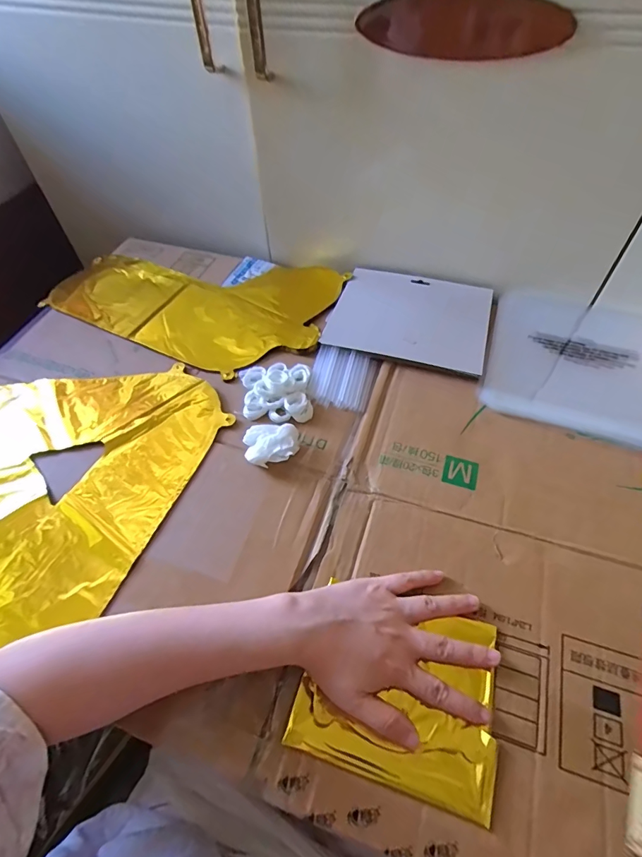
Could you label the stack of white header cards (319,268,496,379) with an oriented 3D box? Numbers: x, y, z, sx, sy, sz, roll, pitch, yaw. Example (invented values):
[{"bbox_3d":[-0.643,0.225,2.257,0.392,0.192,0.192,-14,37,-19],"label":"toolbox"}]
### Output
[{"bbox_3d":[0.114,-0.142,0.549,0.192,0.015,0.155,14,56,11],"label":"stack of white header cards"}]

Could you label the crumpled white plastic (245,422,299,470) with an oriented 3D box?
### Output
[{"bbox_3d":[-0.050,0.017,0.436,0.052,0.024,0.043,2,54,3],"label":"crumpled white plastic"}]

